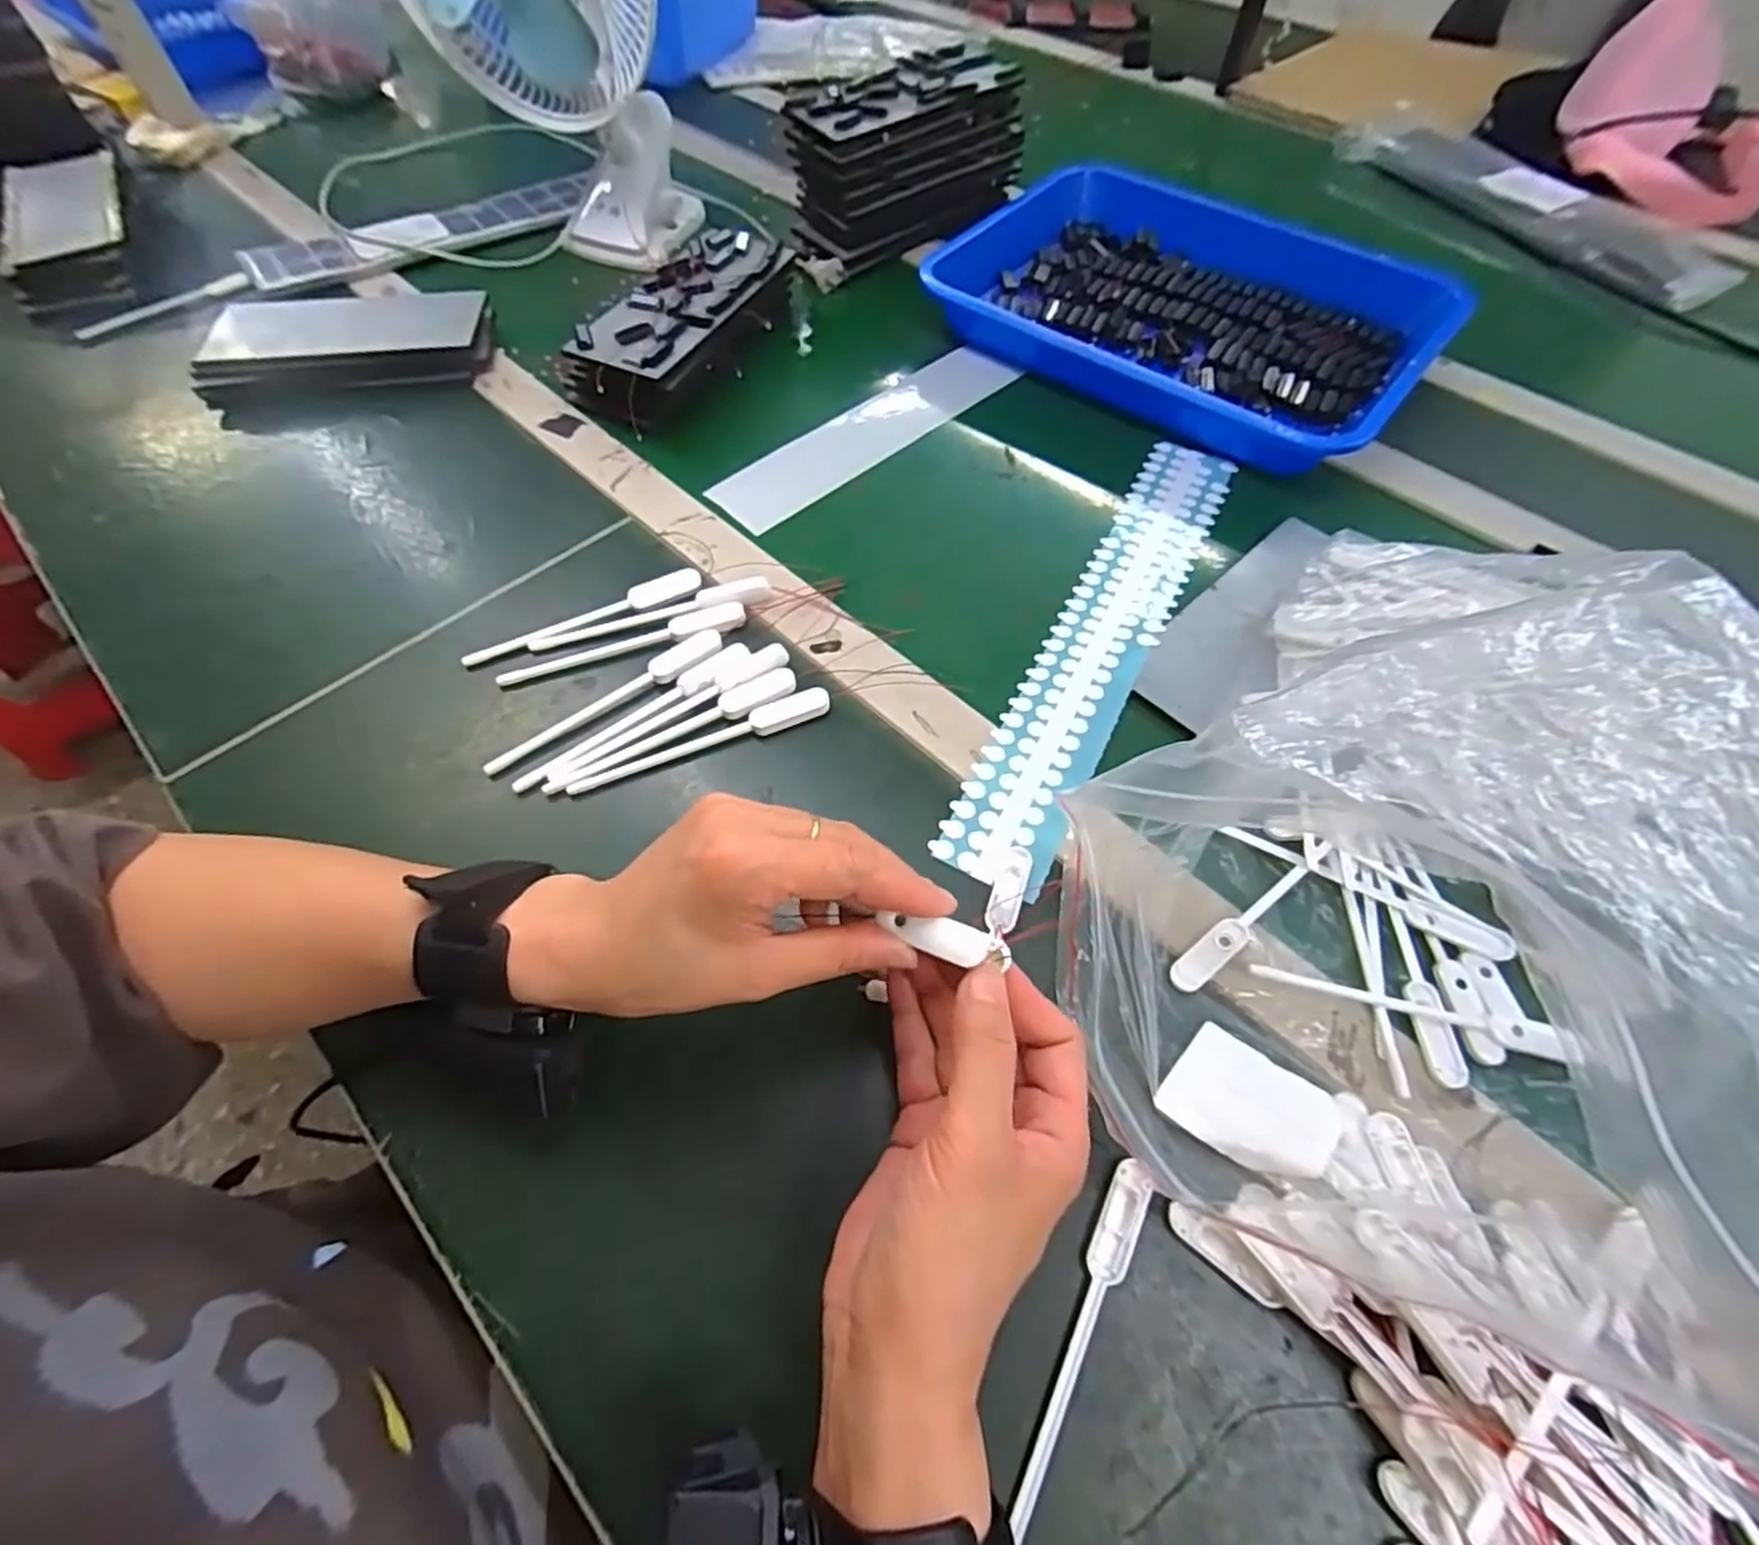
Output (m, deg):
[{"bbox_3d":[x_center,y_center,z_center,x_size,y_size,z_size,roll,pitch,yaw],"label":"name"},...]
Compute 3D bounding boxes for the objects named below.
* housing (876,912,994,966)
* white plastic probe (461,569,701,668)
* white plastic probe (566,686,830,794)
[{"bbox_3d":[0.021,0.061,0.274,0.039,0.007,0.014,10,59,20],"label":"housing"},{"bbox_3d":[-0.179,-0.096,0.452,0.144,0.009,0.019,-20,61,-11],"label":"white plastic probe"},{"bbox_3d":[-0.097,-0.018,0.406,0.144,0.012,0.014,-17,61,-10],"label":"white plastic probe"}]

